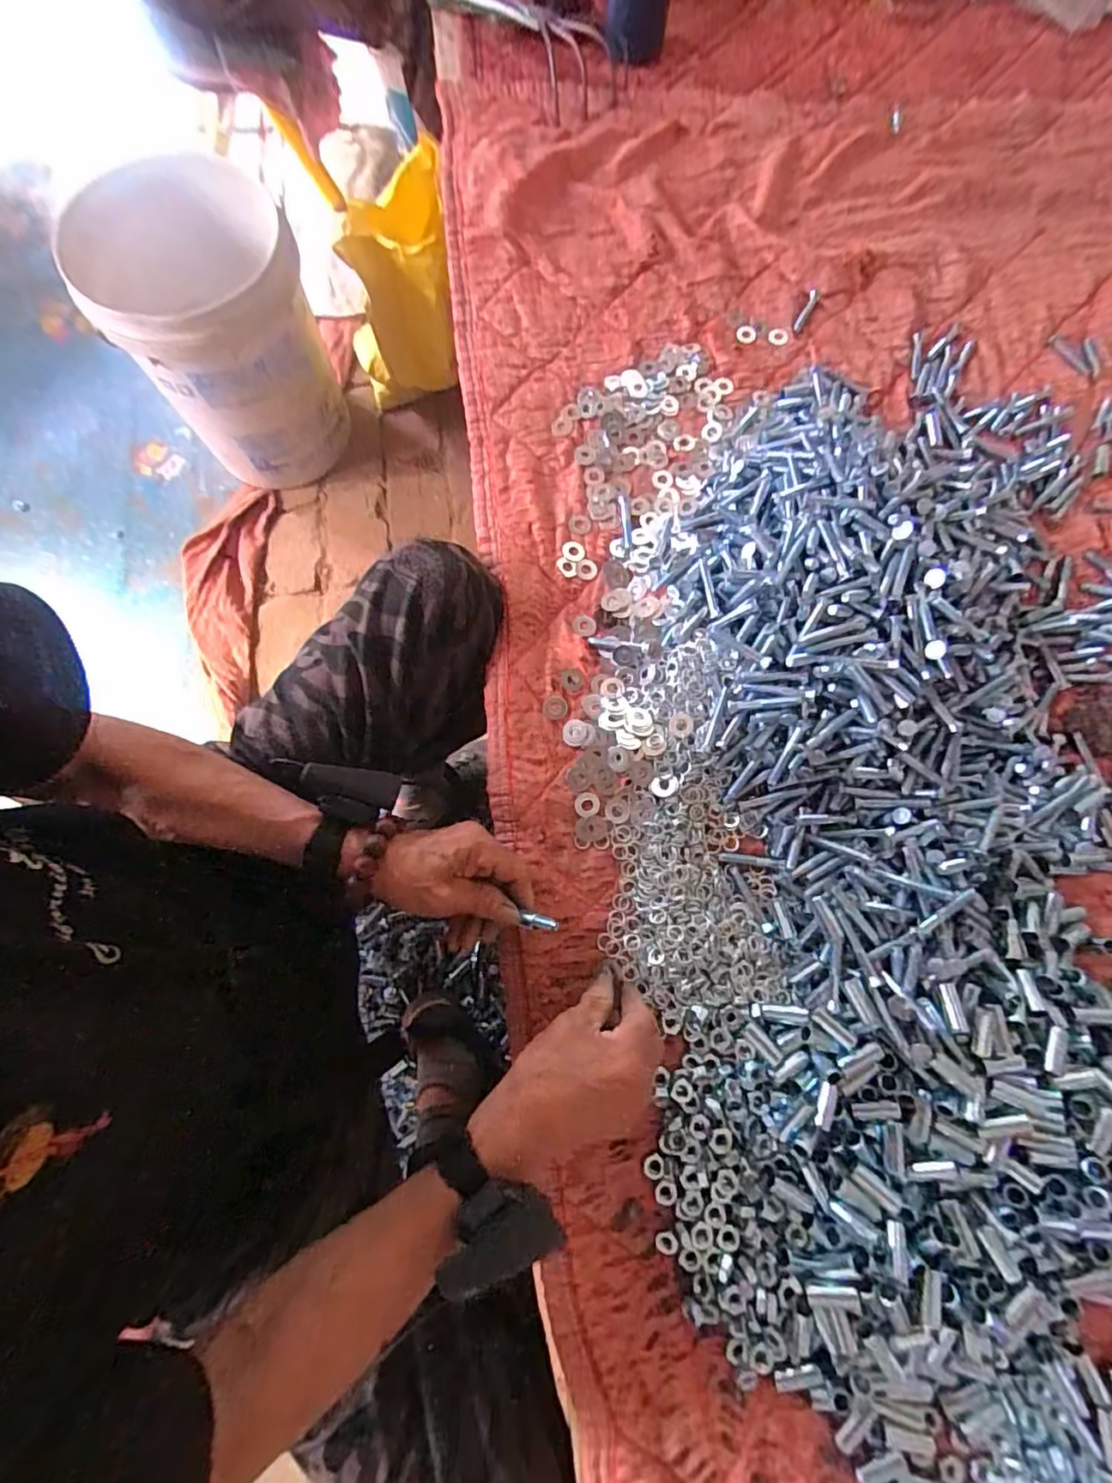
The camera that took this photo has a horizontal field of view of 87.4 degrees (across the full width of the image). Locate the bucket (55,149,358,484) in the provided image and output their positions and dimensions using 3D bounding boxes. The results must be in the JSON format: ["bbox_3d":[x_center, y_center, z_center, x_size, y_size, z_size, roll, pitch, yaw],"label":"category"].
[{"bbox_3d":[-0.498,-0.601,0.890,0.250,0.369,0.261,0,77,-1],"label":"bucket"}]

